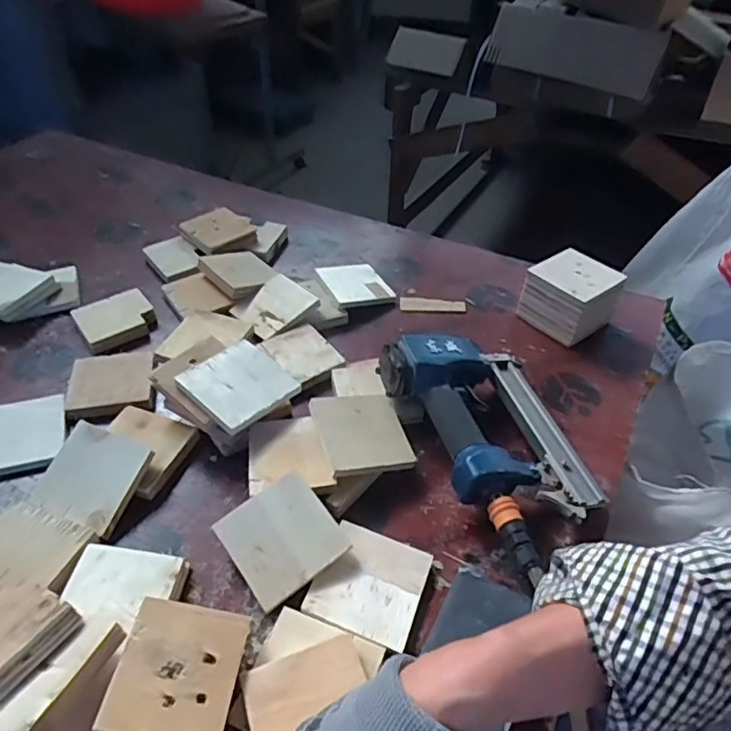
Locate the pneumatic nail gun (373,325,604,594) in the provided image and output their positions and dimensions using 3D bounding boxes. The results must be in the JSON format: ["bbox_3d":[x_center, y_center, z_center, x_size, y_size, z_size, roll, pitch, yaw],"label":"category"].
[{"bbox_3d":[0.142,0.064,0.593,0.163,0.076,0.266,-19,49,-18],"label":"pneumatic nail gun"}]

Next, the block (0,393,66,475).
[{"bbox_3d":[-0.365,0.073,0.616,0.089,0.014,0.088,-11,42,-13],"label":"block"}]

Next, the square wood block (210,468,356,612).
[{"bbox_3d":[-0.074,0.150,0.513,0.089,0.007,0.090,-37,70,-12],"label":"square wood block"}]

